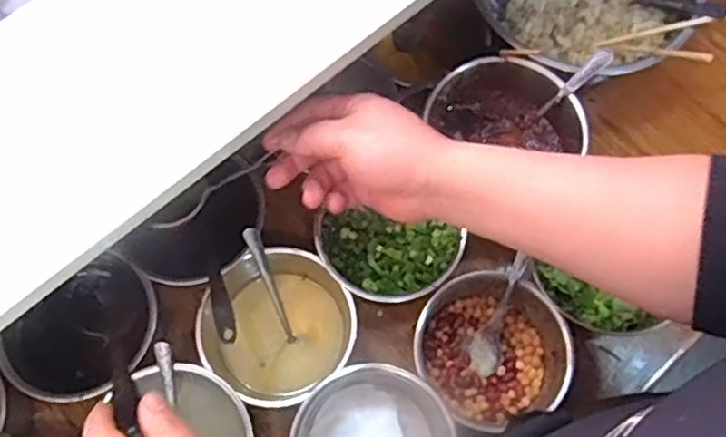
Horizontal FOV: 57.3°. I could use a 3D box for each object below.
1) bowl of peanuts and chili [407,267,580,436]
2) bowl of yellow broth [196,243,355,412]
[{"bbox_3d":[0.113,0.118,0.597,0.123,0.071,0.127,0,72,-1],"label":"bowl of peanuts and chili"},{"bbox_3d":[-0.076,0.100,0.599,0.128,0.067,0.129,0,72,-1],"label":"bowl of yellow broth"}]

